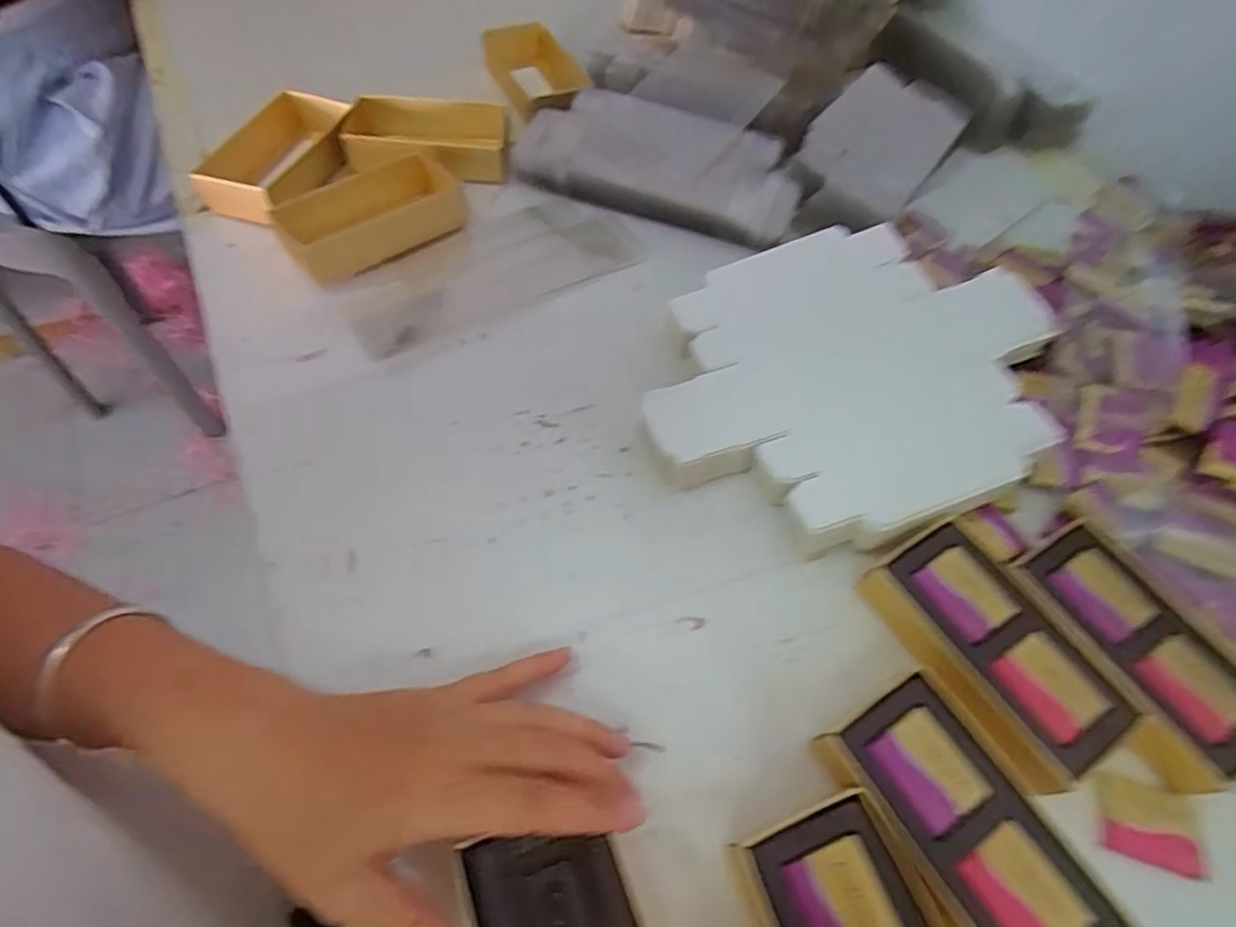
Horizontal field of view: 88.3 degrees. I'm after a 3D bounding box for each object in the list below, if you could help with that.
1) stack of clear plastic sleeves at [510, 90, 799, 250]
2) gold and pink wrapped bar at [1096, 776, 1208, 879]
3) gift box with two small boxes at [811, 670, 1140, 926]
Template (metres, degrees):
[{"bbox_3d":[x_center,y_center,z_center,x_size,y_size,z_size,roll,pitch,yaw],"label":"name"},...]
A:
[{"bbox_3d":[0.031,-0.224,0.478,0.205,0.035,0.092,16,81,7],"label":"stack of clear plastic sleeves"},{"bbox_3d":[0.230,0.156,0.276,0.043,0.005,0.030,14,59,7],"label":"gold and pink wrapped bar"},{"bbox_3d":[0.138,0.151,0.258,0.063,0.030,0.111,-26,63,-17],"label":"gift box with two small boxes"}]

